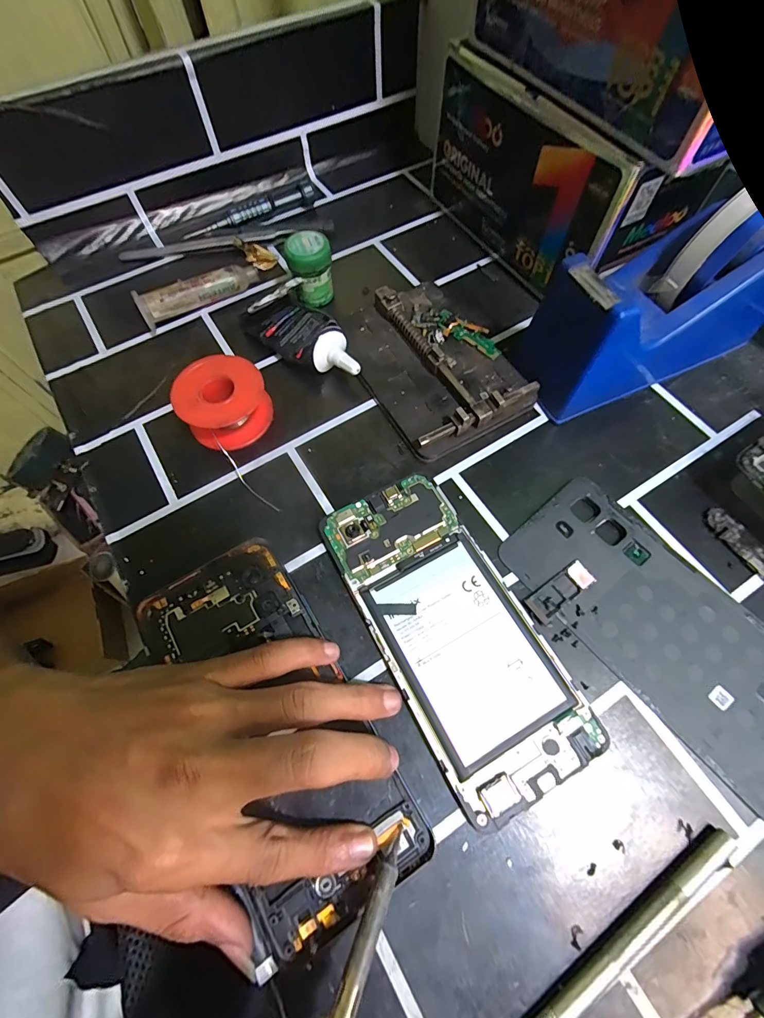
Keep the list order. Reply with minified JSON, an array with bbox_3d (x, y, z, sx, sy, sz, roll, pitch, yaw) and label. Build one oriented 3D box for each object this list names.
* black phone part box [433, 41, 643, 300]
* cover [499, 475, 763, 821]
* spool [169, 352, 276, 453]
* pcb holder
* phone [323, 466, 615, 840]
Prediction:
[{"bbox_3d":[0.089,-0.222,0.283,0.016,0.092,0.168,-29,68,-10],"label":"black phone part box"},{"bbox_3d":[0.143,0.058,0.207,0.073,0.005,0.162,-38,70,-14],"label":"cover"},{"bbox_3d":[-0.098,-0.066,0.254,0.052,0.031,0.048,-1,66,2],"label":"spool"},{"bbox_3d":[0.032,-0.101,0.271,0.089,0.022,0.128,-28,68,-10],"label":"pcb holder"},{"bbox_3d":[0.034,0.058,0.208,0.073,0.008,0.161,-27,68,-9],"label":"phone"}]

